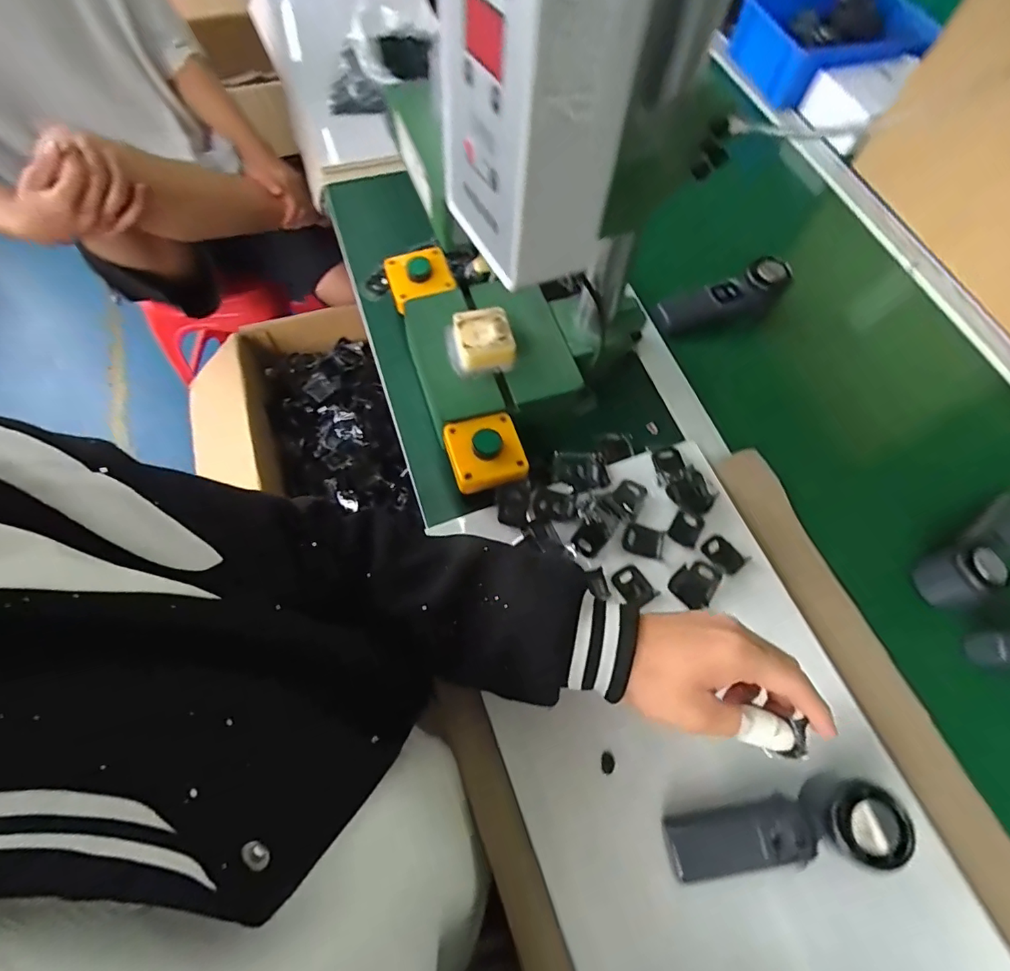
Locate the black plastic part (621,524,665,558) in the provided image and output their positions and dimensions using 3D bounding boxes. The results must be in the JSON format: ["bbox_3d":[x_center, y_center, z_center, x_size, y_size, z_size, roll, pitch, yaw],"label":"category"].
[{"bbox_3d":[0.133,0.053,0.482,0.039,0.009,0.027,14,65,3],"label":"black plastic part"}]

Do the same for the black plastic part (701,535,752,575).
[{"bbox_3d":[0.211,0.066,0.485,0.029,0.008,0.039,-33,62,-19],"label":"black plastic part"}]

